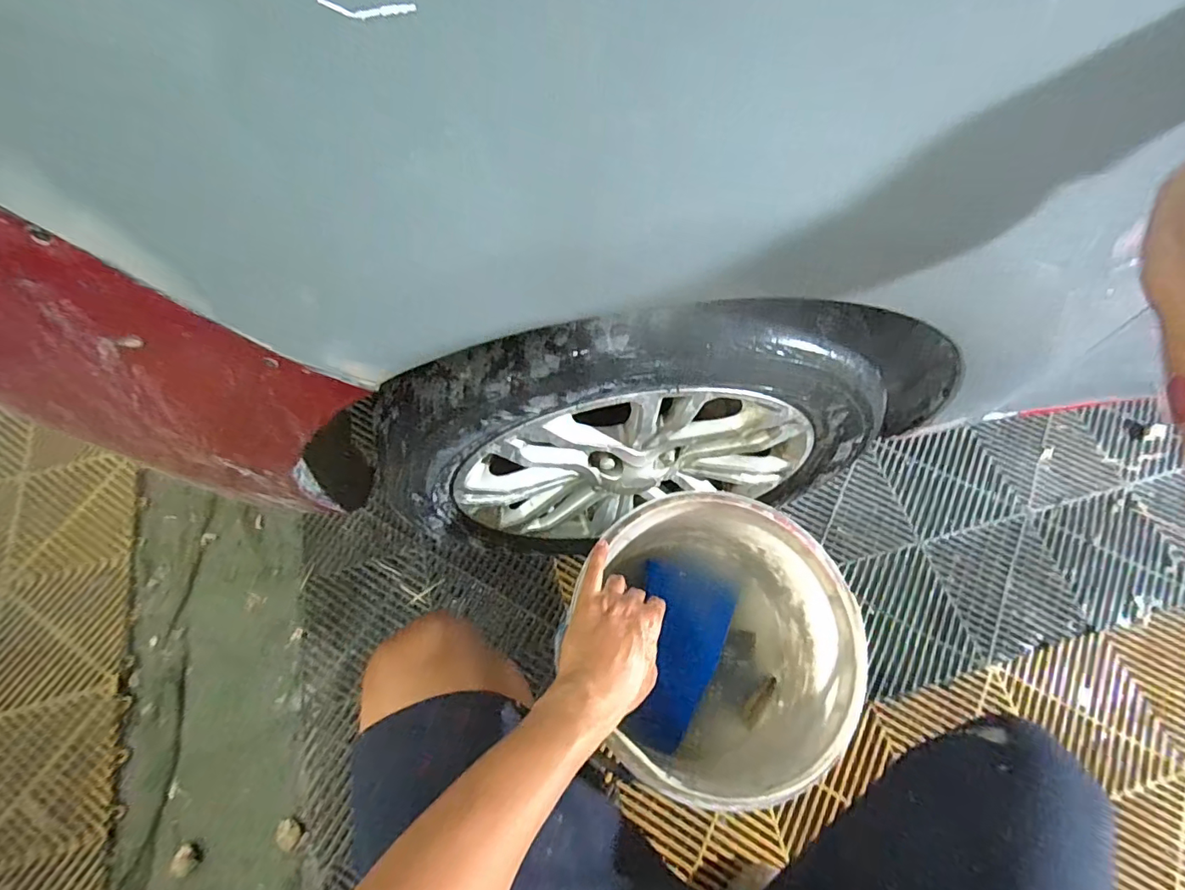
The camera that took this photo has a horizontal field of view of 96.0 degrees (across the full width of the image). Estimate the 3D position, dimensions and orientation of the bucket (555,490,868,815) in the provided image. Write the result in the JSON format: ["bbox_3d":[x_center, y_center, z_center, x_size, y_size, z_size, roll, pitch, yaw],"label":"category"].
[{"bbox_3d":[0.125,0.232,0.647,0.281,0.248,0.283,0,69,-1],"label":"bucket"}]

